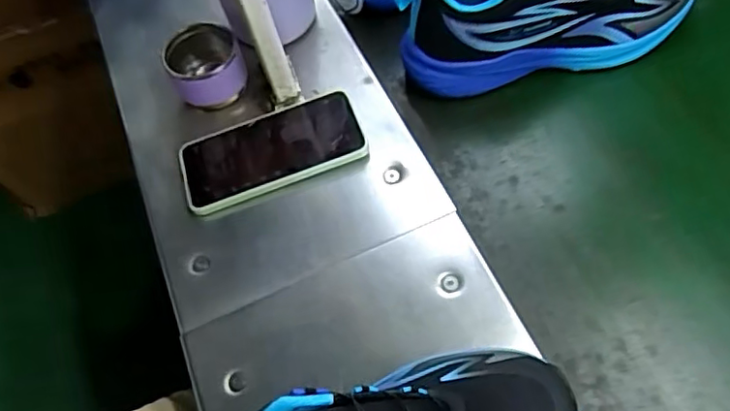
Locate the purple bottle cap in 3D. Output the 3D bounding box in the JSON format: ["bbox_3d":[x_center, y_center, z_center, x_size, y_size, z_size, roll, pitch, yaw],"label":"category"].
[{"bbox_3d":[-0.149,-0.126,0.563,0.066,0.060,0.070,-2,57,4],"label":"purple bottle cap"}]

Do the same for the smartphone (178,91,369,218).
[{"bbox_3d":[-0.083,-0.049,0.529,0.160,0.017,0.078,-18,58,-6],"label":"smartphone"}]

